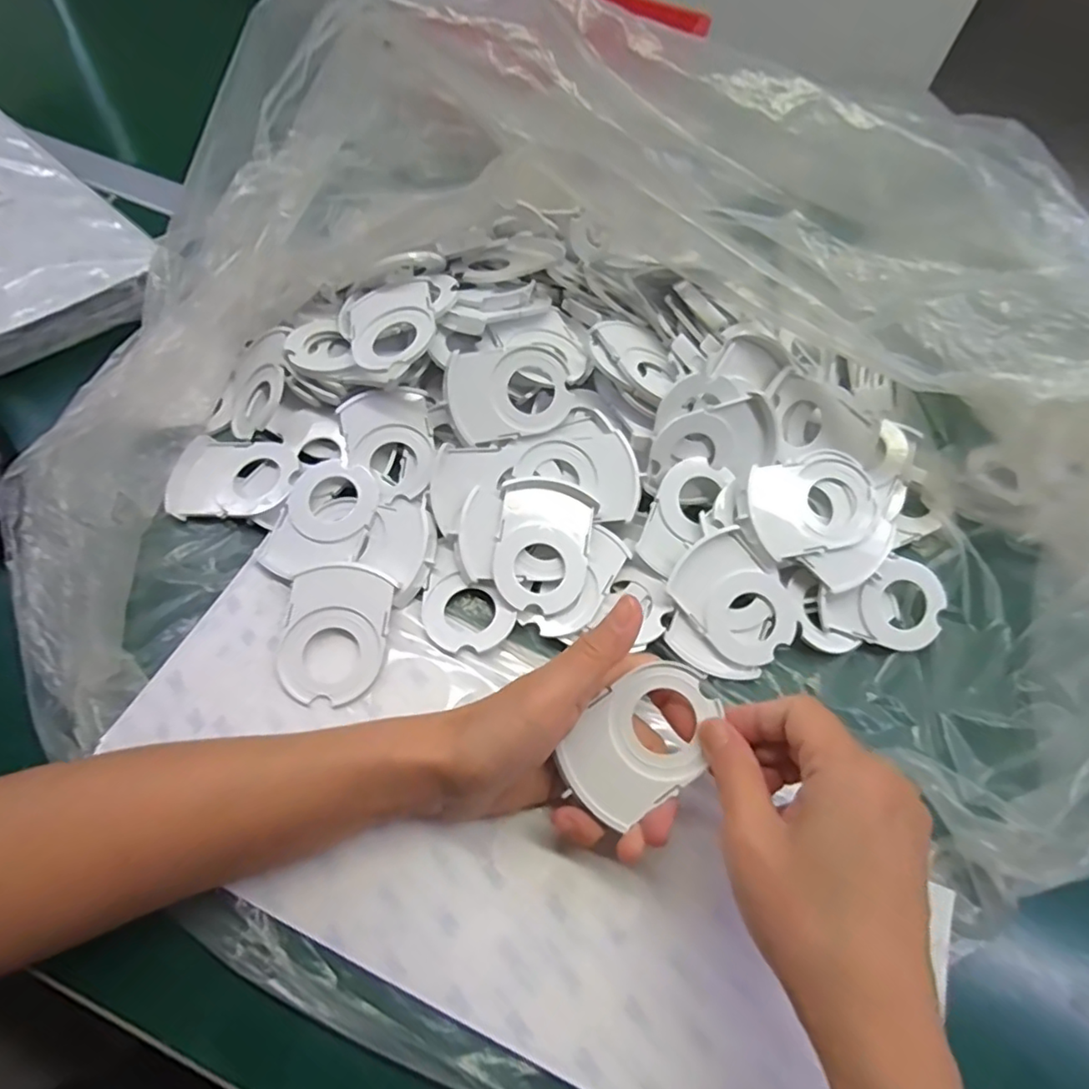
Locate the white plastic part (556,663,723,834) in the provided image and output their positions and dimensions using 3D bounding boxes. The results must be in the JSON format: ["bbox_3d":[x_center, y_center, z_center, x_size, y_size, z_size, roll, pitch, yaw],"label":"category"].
[{"bbox_3d":[0.045,0.089,0.272,0.074,0.017,0.051,-31,68,-14],"label":"white plastic part"}]

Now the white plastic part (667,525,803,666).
[{"bbox_3d":[0.111,0.032,0.344,0.077,0.006,0.055,44,83,-2],"label":"white plastic part"}]

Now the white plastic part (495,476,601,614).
[{"bbox_3d":[0.000,0.000,0.351,0.054,0.010,0.077,7,77,-5],"label":"white plastic part"}]

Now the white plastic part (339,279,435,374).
[{"bbox_3d":[-0.097,-0.139,0.372,0.057,0.008,0.074,-26,61,1],"label":"white plastic part"}]

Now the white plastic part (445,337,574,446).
[{"bbox_3d":[-0.022,-0.096,0.367,0.075,0.005,0.055,-14,97,-9],"label":"white plastic part"}]

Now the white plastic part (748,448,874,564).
[{"bbox_3d":[0.159,-0.025,0.349,0.079,0.011,0.055,-15,83,-7],"label":"white plastic part"}]

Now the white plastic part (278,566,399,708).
[{"bbox_3d":[-0.113,0.047,0.321,0.055,0.010,0.072,7,60,-1],"label":"white plastic part"}]

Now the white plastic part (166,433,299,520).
[{"bbox_3d":[-0.194,-0.043,0.375,0.077,0.014,0.055,0,60,-6],"label":"white plastic part"}]

